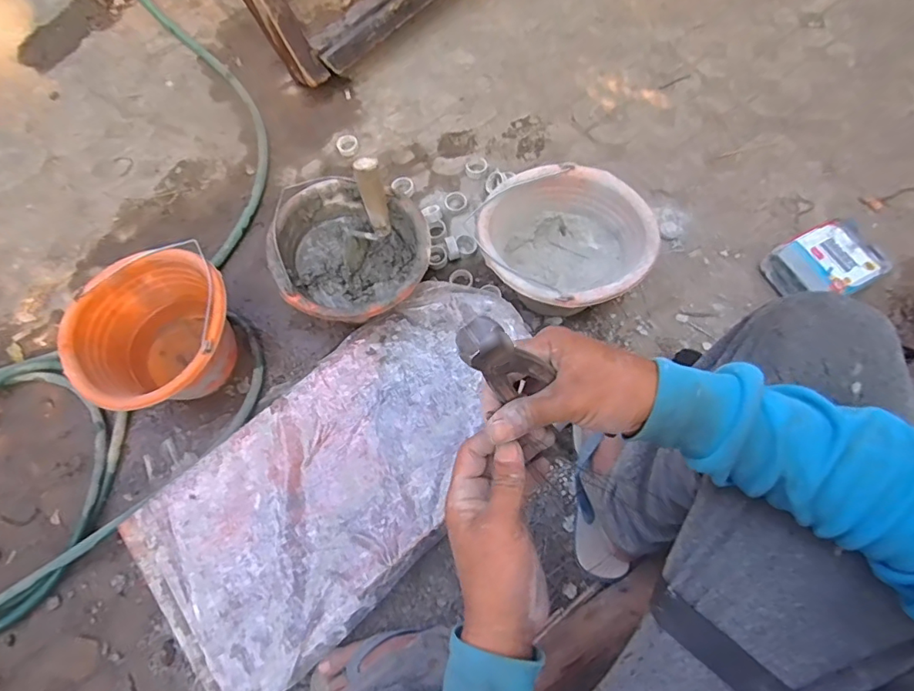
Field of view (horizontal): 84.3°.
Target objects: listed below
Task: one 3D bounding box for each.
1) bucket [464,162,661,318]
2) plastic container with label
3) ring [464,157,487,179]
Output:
[{"bbox_3d":[0.166,-0.152,0.825,0.254,0.138,0.231,-1,68,3],"label":"bucket"},{"bbox_3d":[0.629,-0.134,0.869,0.155,0.083,0.127,-28,69,-7],"label":"plastic container with label"},{"bbox_3d":[0.038,-0.355,1.010,0.043,0.017,0.041,-1,70,2],"label":"ring"}]

